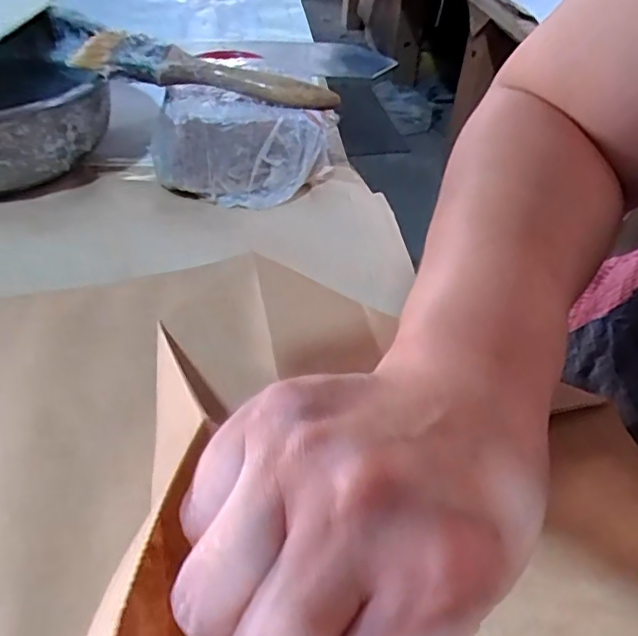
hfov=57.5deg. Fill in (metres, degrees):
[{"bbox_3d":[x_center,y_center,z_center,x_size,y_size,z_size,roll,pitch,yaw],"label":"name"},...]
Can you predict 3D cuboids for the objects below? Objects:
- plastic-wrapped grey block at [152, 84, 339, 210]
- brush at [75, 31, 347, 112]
[{"bbox_3d":[-0.056,-0.122,0.420,0.123,0.058,0.051,8,44,1],"label":"plastic-wrapped grey block"},{"bbox_3d":[-0.078,-0.172,0.405,0.178,0.029,0.029,4,45,-3],"label":"brush"}]

